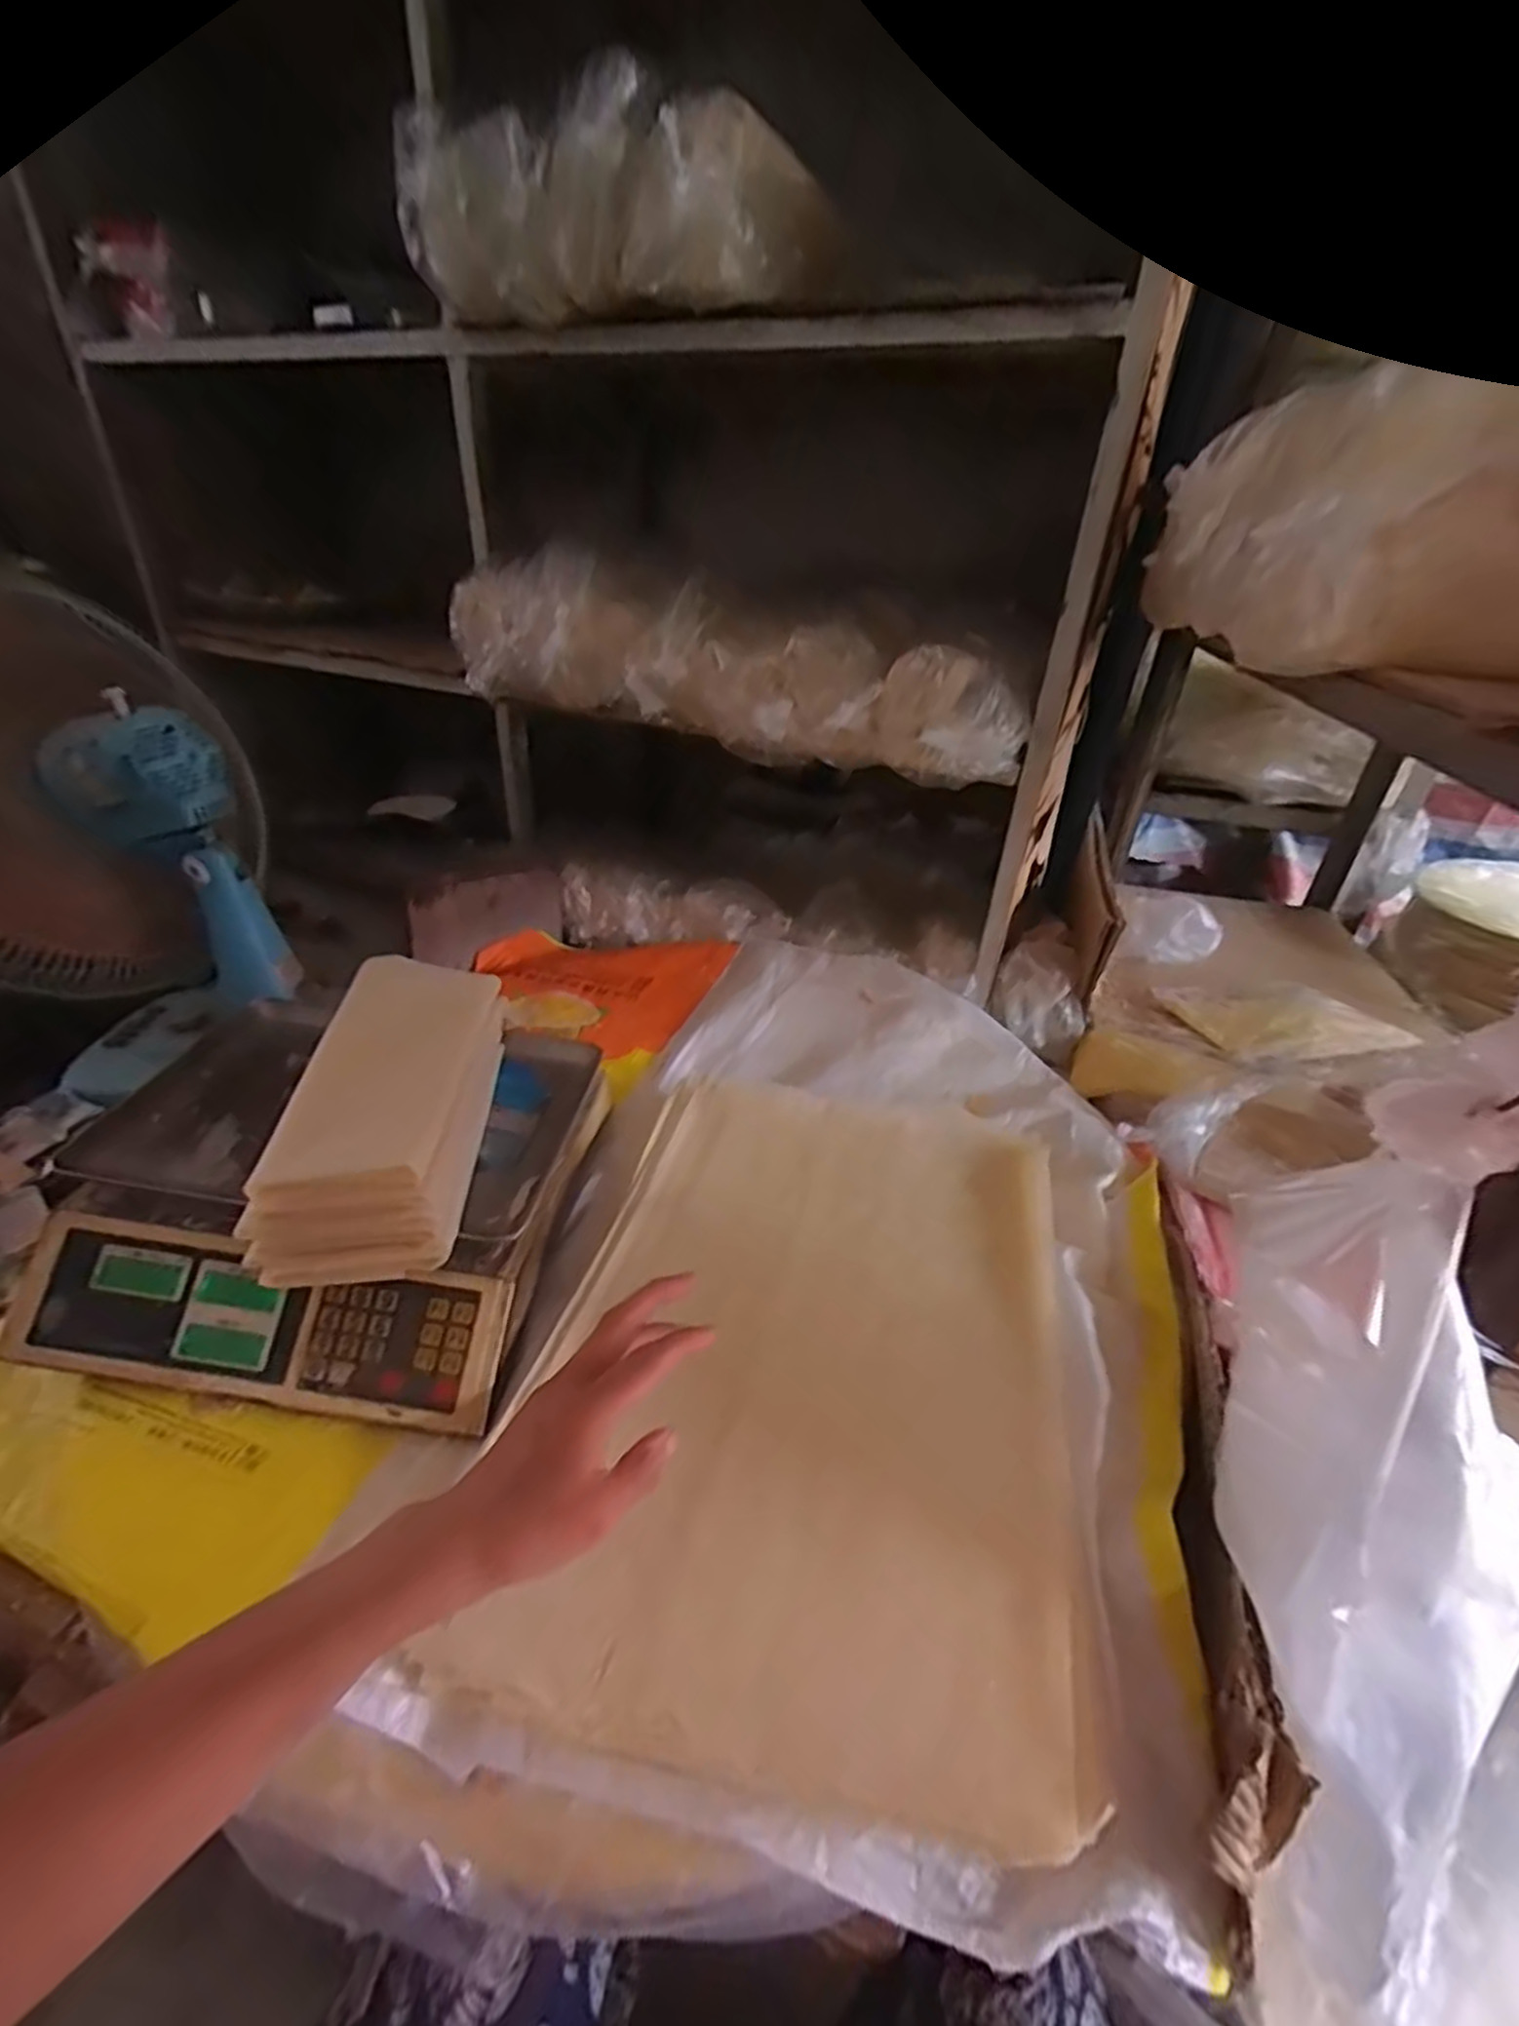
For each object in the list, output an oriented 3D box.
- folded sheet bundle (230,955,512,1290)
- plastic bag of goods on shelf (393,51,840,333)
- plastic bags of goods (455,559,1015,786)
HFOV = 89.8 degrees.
[{"bbox_3d":[-0.265,0.061,0.554,0.114,0.099,0.240,-2,33,-7],"label":"folded sheet bundle"},{"bbox_3d":[-0.147,-0.777,0.752,0.410,0.145,0.163,20,36,24],"label":"plastic bag of goods on shelf"},{"bbox_3d":[-0.038,-0.399,0.875,0.673,0.161,0.164,14,34,16],"label":"plastic bags of goods"}]

